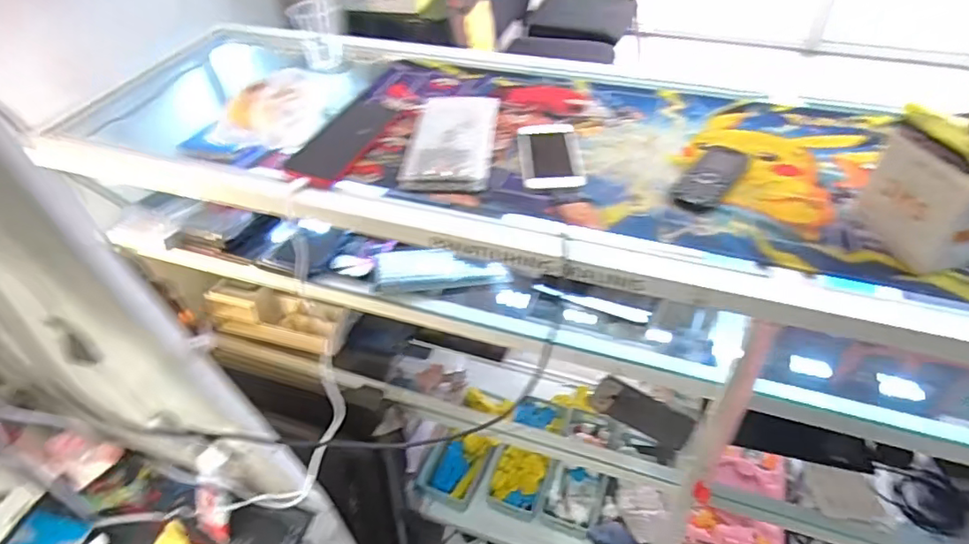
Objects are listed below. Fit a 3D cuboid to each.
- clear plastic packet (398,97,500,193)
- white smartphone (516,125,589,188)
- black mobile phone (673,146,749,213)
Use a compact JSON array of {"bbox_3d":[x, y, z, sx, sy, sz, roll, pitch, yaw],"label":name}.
[{"bbox_3d":[-0.036,-0.152,0.652,0.096,0.014,0.177,3,46,7],"label":"clear plastic packet"},{"bbox_3d":[0.074,-0.132,0.631,0.067,0.009,0.116,-3,45,2],"label":"white smartphone"},{"bbox_3d":[0.239,-0.100,0.591,0.045,0.012,0.117,24,52,26],"label":"black mobile phone"}]

